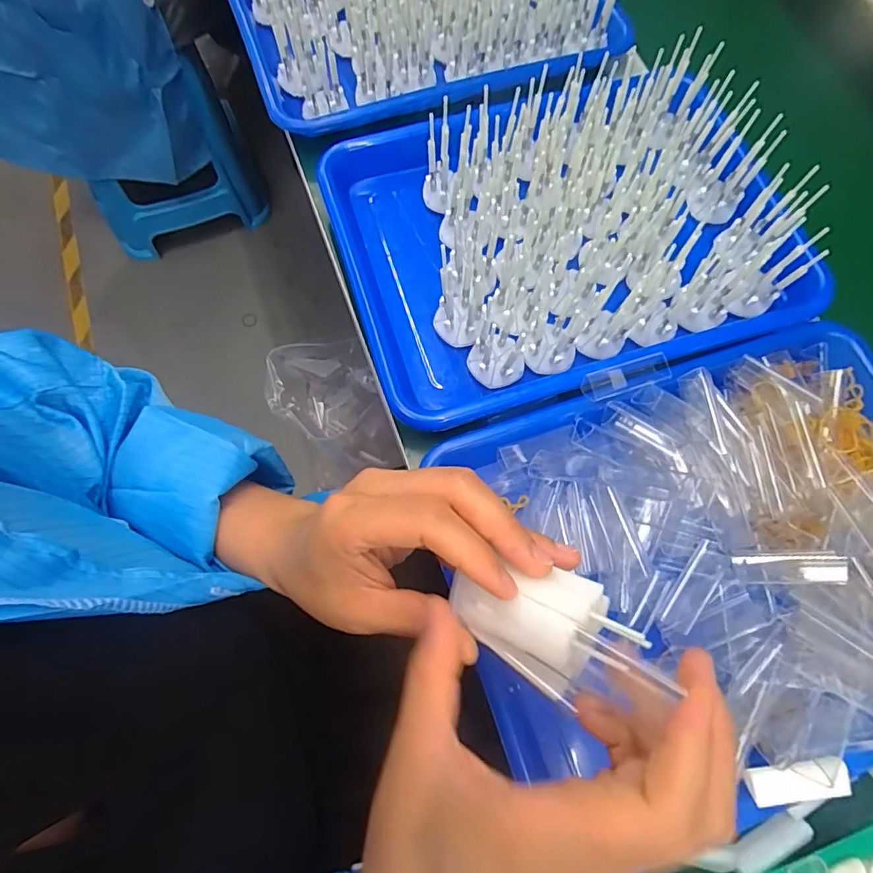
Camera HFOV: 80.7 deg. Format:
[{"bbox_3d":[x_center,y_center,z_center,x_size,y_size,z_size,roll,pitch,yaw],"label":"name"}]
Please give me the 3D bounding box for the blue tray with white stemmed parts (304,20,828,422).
[{"bbox_3d":[0.106,-0.159,0.387,0.352,0.076,0.248,-16,72,-7],"label":"blue tray with white stemmed parts"}]

